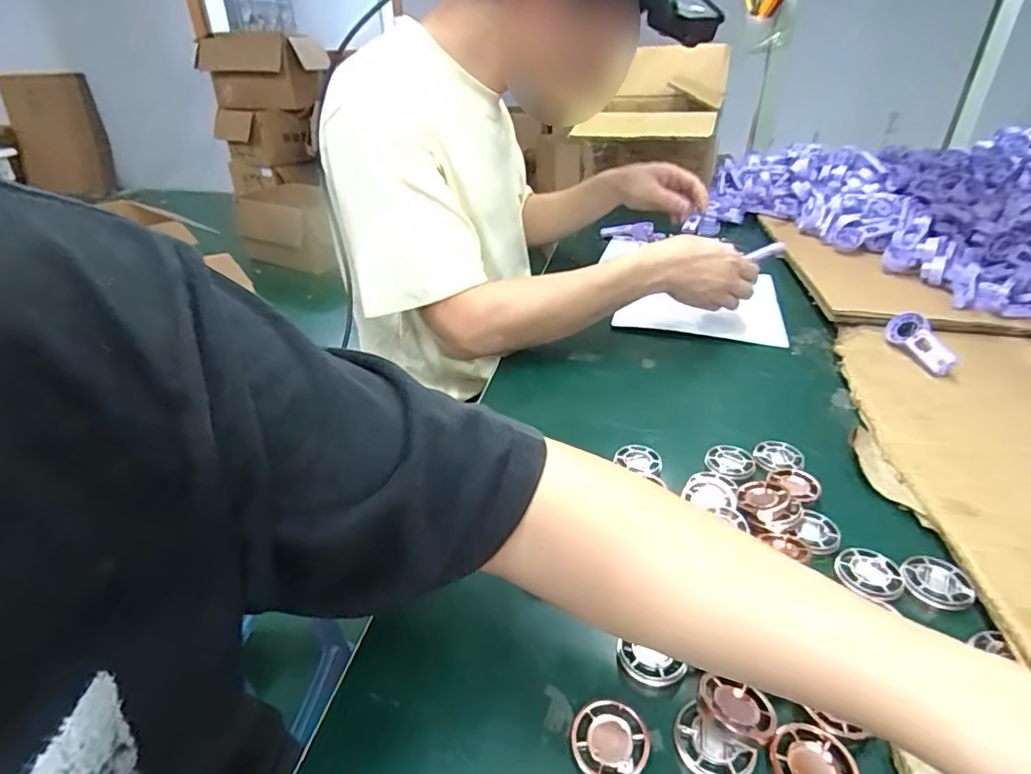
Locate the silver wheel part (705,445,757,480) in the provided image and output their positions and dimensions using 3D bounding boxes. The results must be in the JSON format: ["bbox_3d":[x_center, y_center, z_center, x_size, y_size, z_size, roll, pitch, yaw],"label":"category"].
[{"bbox_3d":[0.182,0.063,0.473,0.040,0.004,0.041,14,34,22],"label":"silver wheel part"}]

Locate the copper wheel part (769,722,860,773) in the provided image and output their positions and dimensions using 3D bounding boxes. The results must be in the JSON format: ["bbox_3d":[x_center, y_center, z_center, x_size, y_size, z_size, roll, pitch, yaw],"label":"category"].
[{"bbox_3d":[0.147,0.187,0.274,0.038,0.013,0.039,0,32,0],"label":"copper wheel part"}]

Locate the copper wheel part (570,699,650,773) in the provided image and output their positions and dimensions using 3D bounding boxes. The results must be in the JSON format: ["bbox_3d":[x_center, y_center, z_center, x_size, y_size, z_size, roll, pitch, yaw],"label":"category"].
[{"bbox_3d":[0.048,0.182,0.285,0.038,0.012,0.037,0,32,0],"label":"copper wheel part"}]

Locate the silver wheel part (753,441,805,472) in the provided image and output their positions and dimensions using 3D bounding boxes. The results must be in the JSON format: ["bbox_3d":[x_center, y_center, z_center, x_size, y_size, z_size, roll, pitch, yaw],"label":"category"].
[{"bbox_3d":[0.225,0.059,0.477,0.039,0.007,0.035,9,33,14],"label":"silver wheel part"}]

